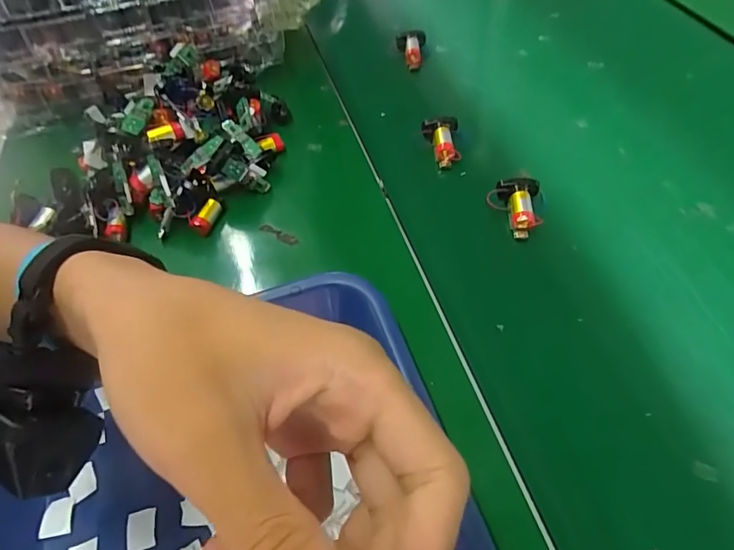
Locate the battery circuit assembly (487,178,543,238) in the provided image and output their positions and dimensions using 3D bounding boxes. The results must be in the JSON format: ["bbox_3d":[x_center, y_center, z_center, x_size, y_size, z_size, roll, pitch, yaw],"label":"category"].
[{"bbox_3d":[0.116,-0.054,0.375,0.039,0.020,0.045,3,55,9],"label":"battery circuit assembly"}]

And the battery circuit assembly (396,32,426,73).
[{"bbox_3d":[0.048,-0.249,0.522,0.031,0.020,0.048,1,55,8],"label":"battery circuit assembly"}]

